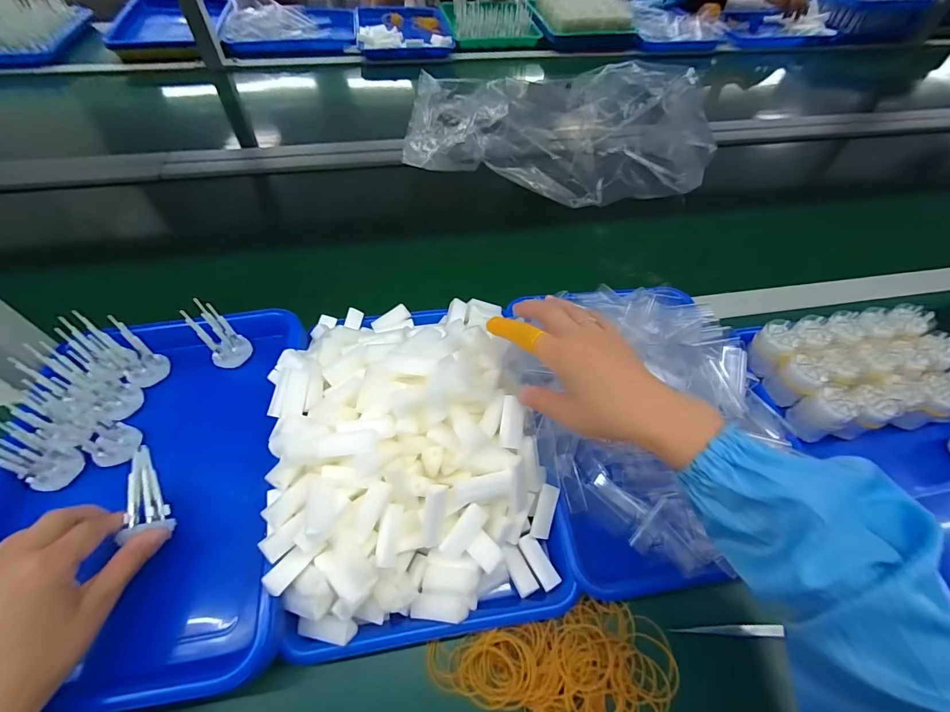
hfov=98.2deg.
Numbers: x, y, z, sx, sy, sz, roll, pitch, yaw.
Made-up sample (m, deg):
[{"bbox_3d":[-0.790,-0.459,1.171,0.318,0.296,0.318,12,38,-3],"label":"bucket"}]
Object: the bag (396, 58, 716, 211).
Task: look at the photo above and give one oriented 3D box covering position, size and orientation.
[{"bbox_3d":[0.147,-0.399,0.718,0.457,0.122,0.235,8,54,4],"label":"bag"}]

